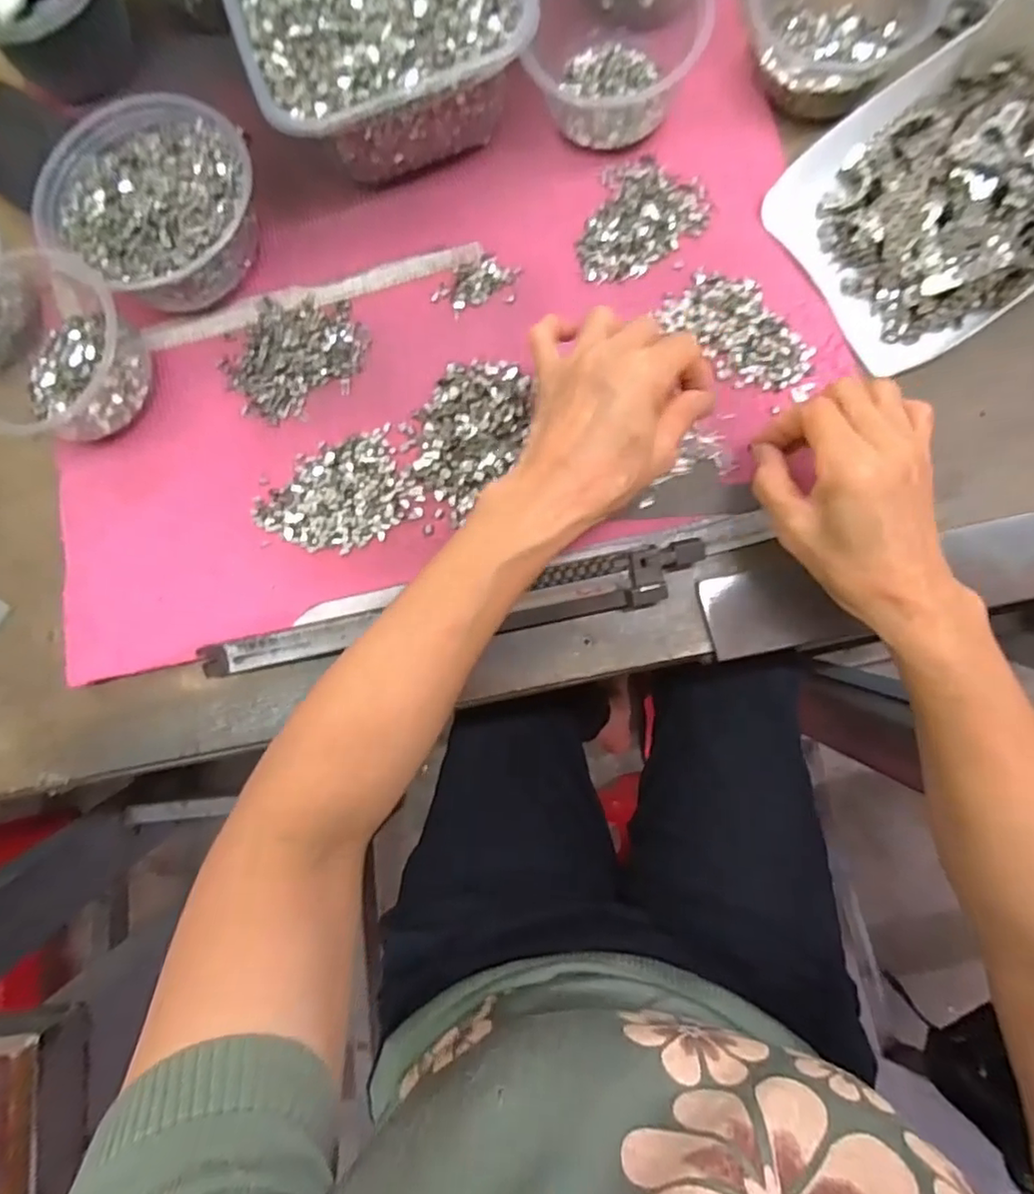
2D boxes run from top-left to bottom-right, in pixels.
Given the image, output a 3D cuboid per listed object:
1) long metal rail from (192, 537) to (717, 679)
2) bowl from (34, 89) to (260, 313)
[{"bbox_3d":[-0.044,0.008,0.377,0.308,0.022,0.036,-9,80,3],"label":"long metal rail"},{"bbox_3d":[-0.237,-0.259,0.409,0.139,0.049,0.126,38,85,10],"label":"bowl"}]

